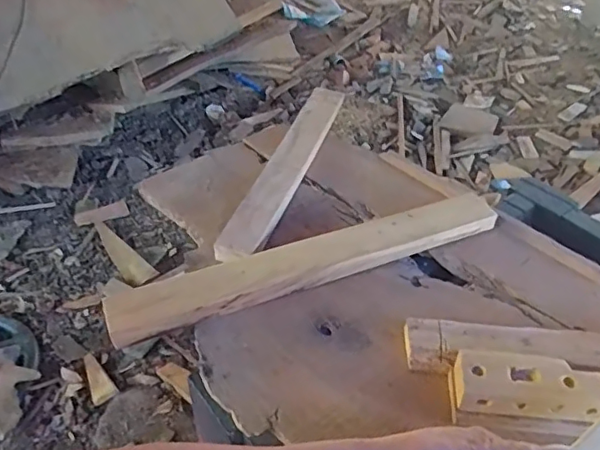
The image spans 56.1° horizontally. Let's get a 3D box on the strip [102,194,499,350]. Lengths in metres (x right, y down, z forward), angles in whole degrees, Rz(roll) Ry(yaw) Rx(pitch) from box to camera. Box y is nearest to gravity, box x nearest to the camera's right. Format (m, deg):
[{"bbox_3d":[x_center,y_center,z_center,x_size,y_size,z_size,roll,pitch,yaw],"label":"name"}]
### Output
[{"bbox_3d":[0.015,0.037,0.607,0.430,0.031,0.056,-15,45,-18],"label":"strip"}]

